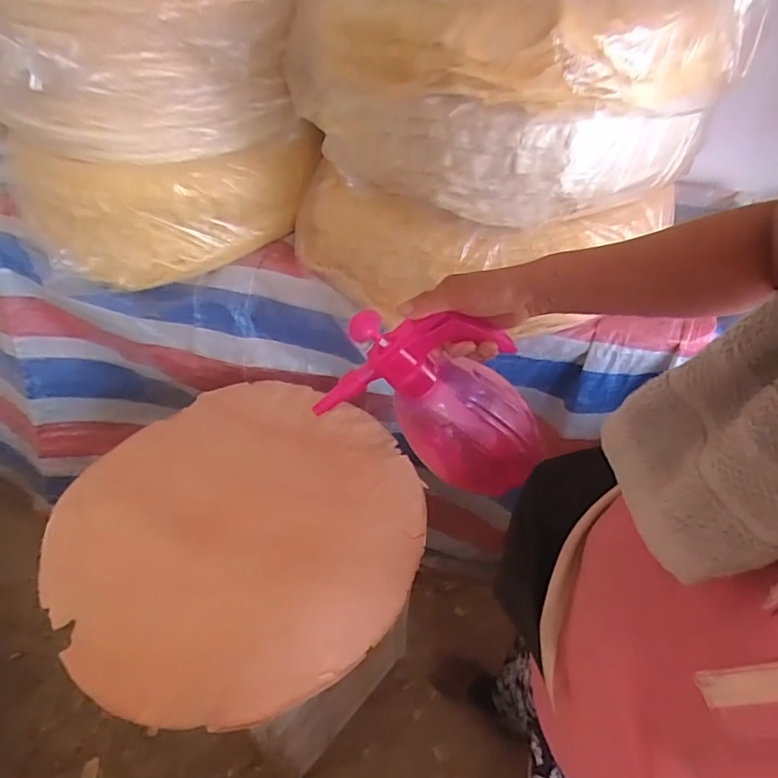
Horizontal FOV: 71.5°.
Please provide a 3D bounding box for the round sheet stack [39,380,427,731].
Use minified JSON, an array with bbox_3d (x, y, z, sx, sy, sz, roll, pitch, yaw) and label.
[{"bbox_3d":[-0.218,0.185,0.794,0.498,0.043,0.510,2,45,-2],"label":"round sheet stack"}]

